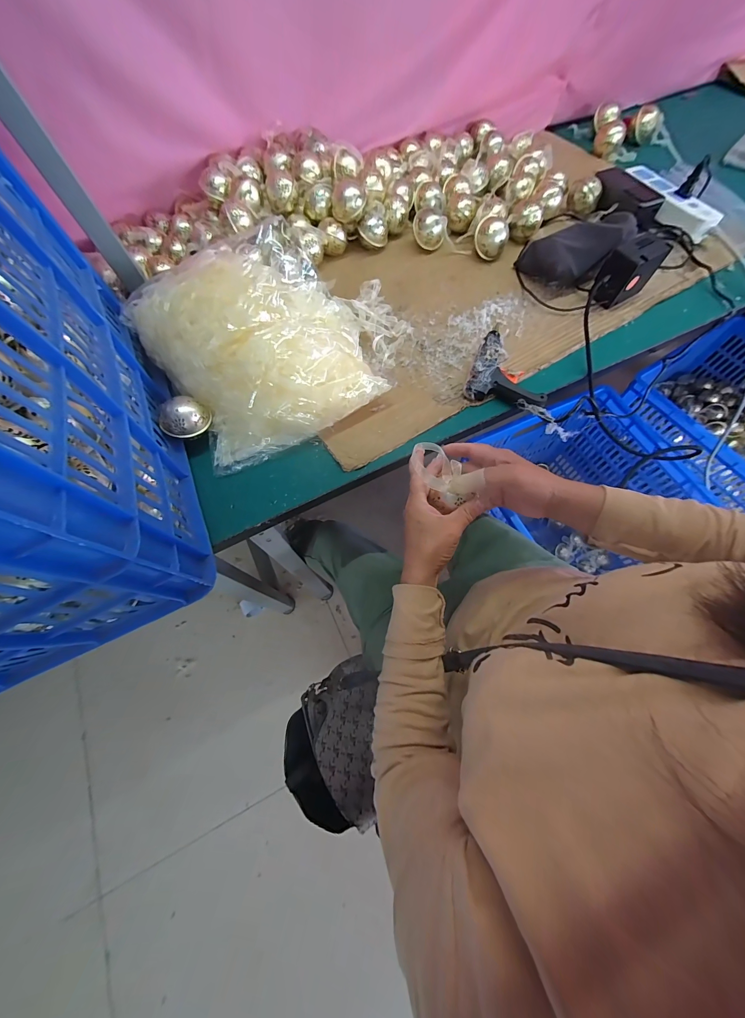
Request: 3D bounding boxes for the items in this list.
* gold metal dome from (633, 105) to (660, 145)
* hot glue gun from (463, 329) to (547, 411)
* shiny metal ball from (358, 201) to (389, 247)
[{"bbox_3d":[0.624,-0.880,0.751,0.055,0.053,0.043,30,73,13],"label":"gold metal dome"},{"bbox_3d":[0.194,-0.198,0.470,0.106,0.029,0.107,12,70,7],"label":"hot glue gun"},{"bbox_3d":[0.002,-0.516,0.598,0.052,0.044,0.047,2,69,3],"label":"shiny metal ball"}]

